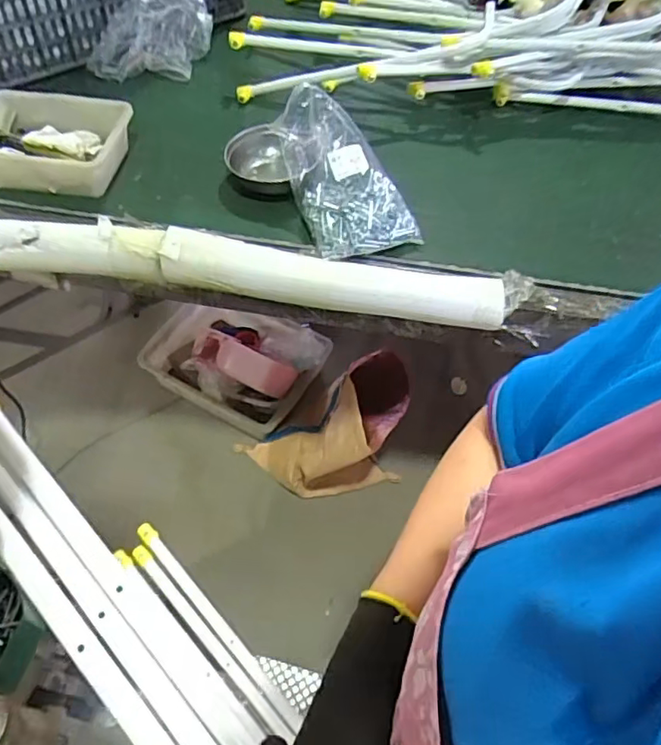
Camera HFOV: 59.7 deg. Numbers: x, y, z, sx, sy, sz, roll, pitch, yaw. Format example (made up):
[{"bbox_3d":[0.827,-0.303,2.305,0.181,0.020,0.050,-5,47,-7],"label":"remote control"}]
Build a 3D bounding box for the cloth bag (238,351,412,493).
[{"bbox_3d":[0.020,0.169,1.486,0.453,0.355,0.319,-20,57,-16],"label":"cloth bag"}]

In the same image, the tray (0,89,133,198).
[{"bbox_3d":[-0.456,-0.370,0.911,0.246,0.077,0.185,6,54,3],"label":"tray"}]

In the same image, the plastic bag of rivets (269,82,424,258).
[{"bbox_3d":[0.022,-0.321,0.878,0.158,0.150,0.270,-16,57,-13],"label":"plastic bag of rivets"}]

